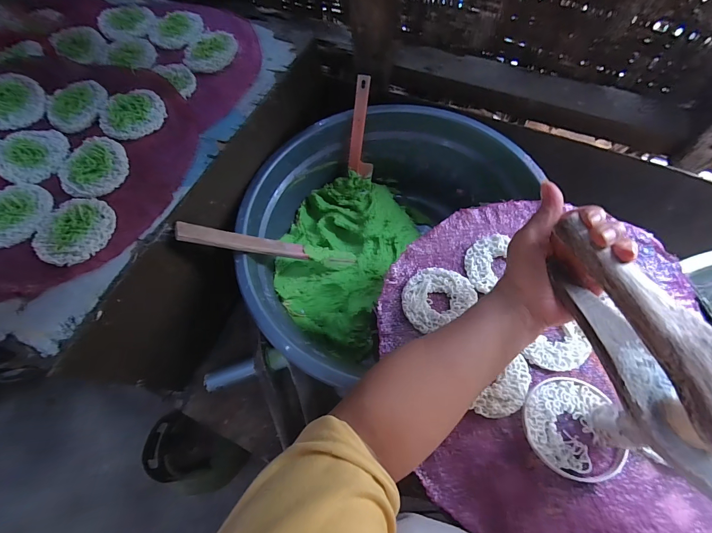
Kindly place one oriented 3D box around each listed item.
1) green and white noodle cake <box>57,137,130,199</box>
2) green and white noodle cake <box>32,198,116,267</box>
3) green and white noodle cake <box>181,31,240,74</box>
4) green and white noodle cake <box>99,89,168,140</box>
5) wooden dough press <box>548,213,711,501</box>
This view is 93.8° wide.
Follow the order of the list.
[{"bbox_3d":[-0.303,-0.116,0.382,0.073,0.009,0.080,-1,65,2],"label":"green and white noodle cake"},{"bbox_3d":[-0.297,-0.040,0.351,0.075,0.009,0.075,-1,65,2],"label":"green and white noodle cake"},{"bbox_3d":[-0.203,-0.301,0.463,0.069,0.005,0.079,2,66,4],"label":"green and white noodle cake"},{"bbox_3d":[-0.277,-0.190,0.412,0.074,0.009,0.077,-1,65,2],"label":"green and white noodle cake"},{"bbox_3d":[0.219,0.088,0.216,0.049,0.074,0.276,-22,63,-12],"label":"wooden dough press"}]

